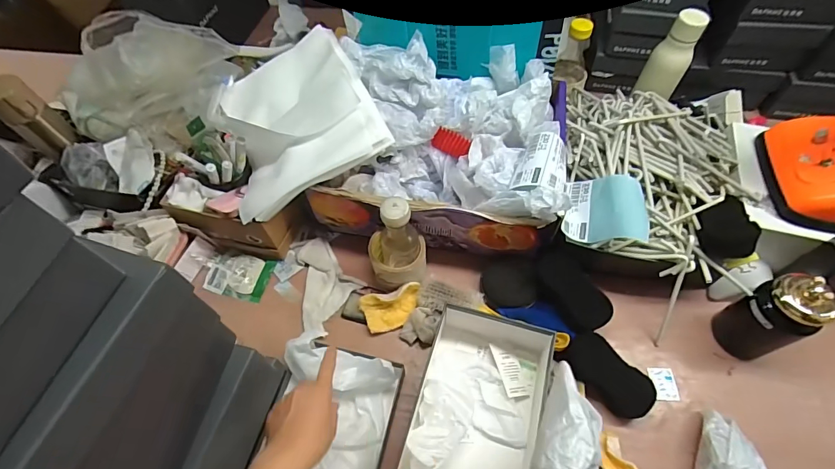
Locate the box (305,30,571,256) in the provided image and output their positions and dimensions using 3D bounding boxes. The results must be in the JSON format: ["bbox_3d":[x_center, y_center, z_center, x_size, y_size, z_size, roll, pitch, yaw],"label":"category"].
[{"bbox_3d":[0.042,-0.152,0.686,0.385,0.168,0.296,9,60,7],"label":"box"}]

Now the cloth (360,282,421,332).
[{"bbox_3d":[-0.038,0.114,0.646,0.094,0.033,0.058,-15,60,-7],"label":"cloth"}]

